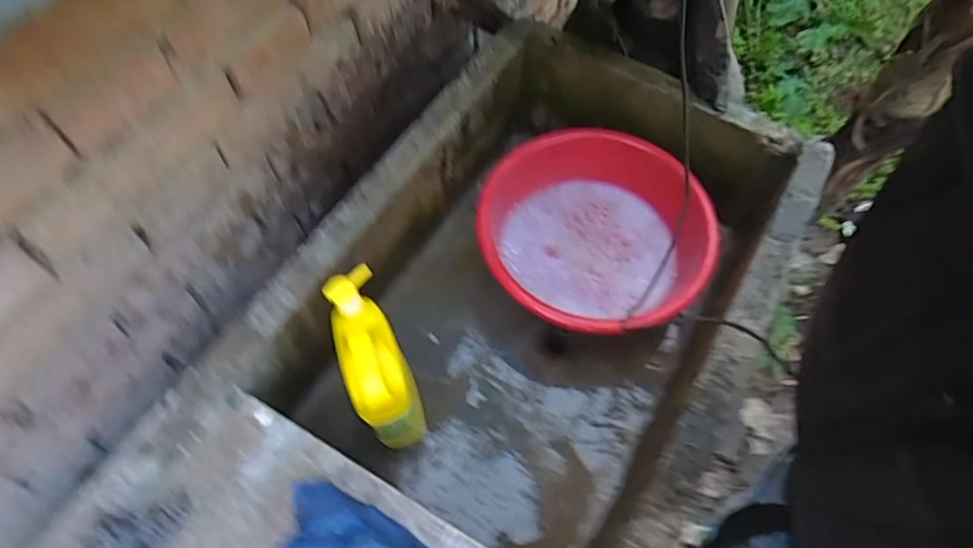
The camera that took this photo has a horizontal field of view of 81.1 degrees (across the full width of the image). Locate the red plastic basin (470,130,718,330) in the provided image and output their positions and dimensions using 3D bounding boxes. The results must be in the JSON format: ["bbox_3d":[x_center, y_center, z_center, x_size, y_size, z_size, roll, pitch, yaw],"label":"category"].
[{"bbox_3d":[0.164,-0.057,0.872,0.330,0.118,0.327,0,60,0],"label":"red plastic basin"}]

